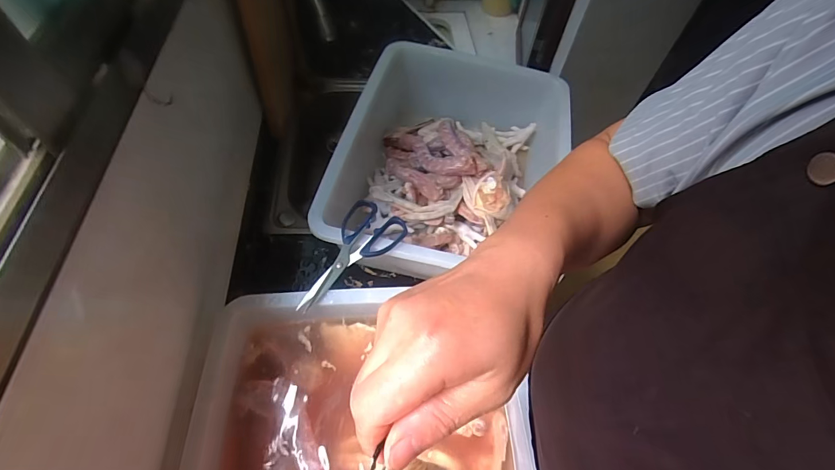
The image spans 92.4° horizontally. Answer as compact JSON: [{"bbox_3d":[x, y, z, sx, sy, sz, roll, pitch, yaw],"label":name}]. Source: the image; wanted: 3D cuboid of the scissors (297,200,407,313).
[{"bbox_3d":[-0.100,0.030,0.564,0.090,0.020,0.179,31,61,16],"label":"scissors"}]

